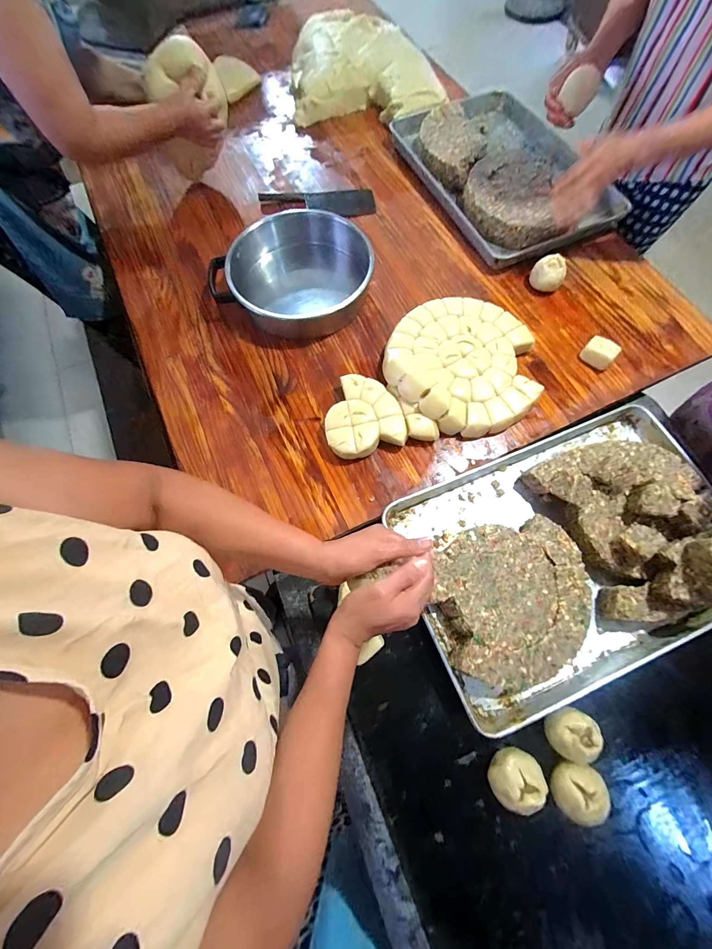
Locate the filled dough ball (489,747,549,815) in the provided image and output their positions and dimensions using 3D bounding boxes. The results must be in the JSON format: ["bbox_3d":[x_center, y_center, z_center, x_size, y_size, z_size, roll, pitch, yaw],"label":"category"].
[{"bbox_3d":[0.243,0.462,0.519,0.078,0.052,0.064,-36,75,-10],"label":"filled dough ball"}]

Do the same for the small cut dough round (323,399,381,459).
[{"bbox_3d":[-0.008,-0.088,0.683,0.099,0.044,0.109,-8,72,-2],"label":"small cut dough round"}]

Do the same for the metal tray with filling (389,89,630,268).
[{"bbox_3d":[0.401,-0.837,0.925,0.421,0.058,0.606,-26,74,-8],"label":"metal tray with filling"}]

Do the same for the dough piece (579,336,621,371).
[{"bbox_3d":[0.517,-0.256,0.731,0.050,0.034,0.066,-40,76,-11],"label":"dough piece"}]

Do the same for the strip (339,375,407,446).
[{"bbox_3d":[0.041,-0.134,0.701,0.073,0.045,0.180,-38,76,-11],"label":"strip"}]

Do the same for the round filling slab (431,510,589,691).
[{"bbox_3d":[0.271,0.222,0.595,0.256,0.078,0.259,0,72,0],"label":"round filling slab"}]

